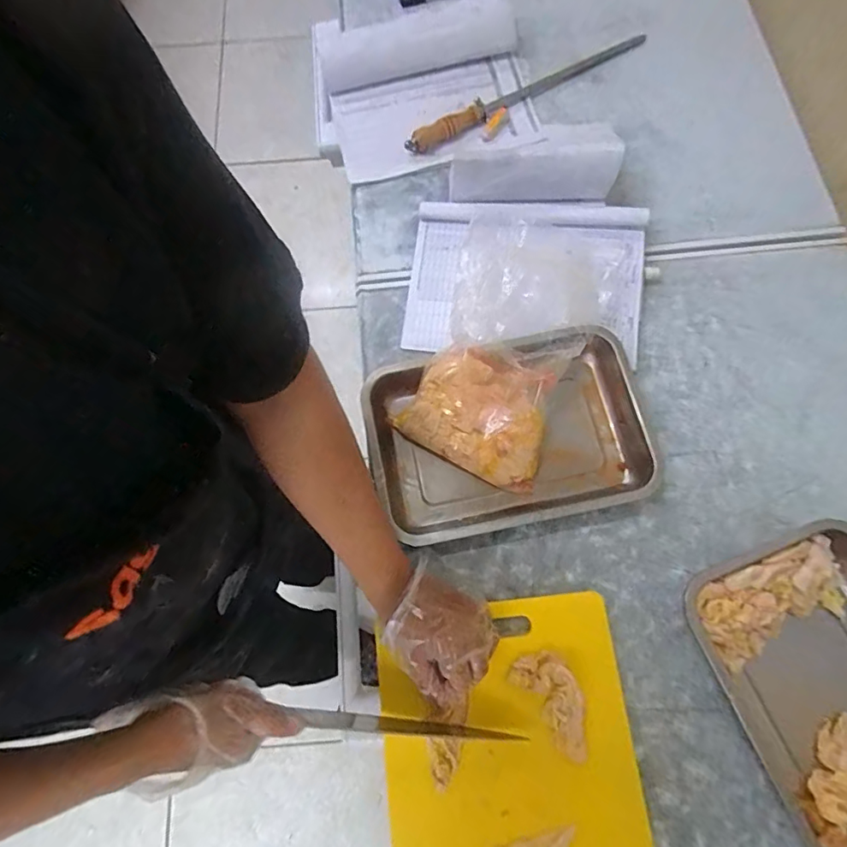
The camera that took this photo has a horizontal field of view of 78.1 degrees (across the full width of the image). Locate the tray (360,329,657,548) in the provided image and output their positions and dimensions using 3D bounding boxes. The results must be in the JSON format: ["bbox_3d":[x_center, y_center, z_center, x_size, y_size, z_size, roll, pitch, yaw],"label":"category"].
[{"bbox_3d":[0.101,0.013,0.607,0.299,0.058,0.208,-10,72,-3],"label":"tray"}]

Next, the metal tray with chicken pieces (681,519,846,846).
[{"bbox_3d":[0.419,0.272,0.520,0.210,0.048,0.304,-21,72,-6],"label":"metal tray with chicken pieces"}]

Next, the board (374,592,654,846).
[{"bbox_3d":[0.089,0.357,0.506,0.245,0.023,0.340,-6,71,-1],"label":"board"}]

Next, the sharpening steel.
[{"bbox_3d":[0.158,-0.511,0.805,0.424,0.024,0.047,-27,73,-8],"label":"sharpening steel"}]

